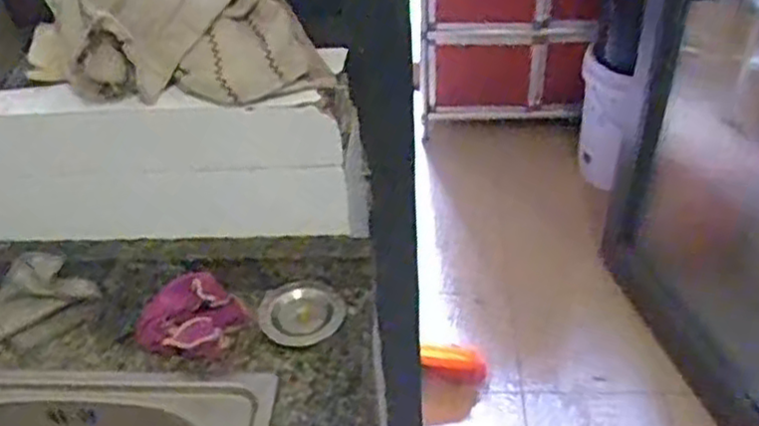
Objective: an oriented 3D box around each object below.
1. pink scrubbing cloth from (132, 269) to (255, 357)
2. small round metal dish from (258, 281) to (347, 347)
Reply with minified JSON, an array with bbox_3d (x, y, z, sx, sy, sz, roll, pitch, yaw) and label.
[{"bbox_3d":[-0.181,0.098,0.699,0.095,0.036,0.082,12,43,18],"label":"pink scrubbing cloth"},{"bbox_3d":[-0.078,0.101,0.735,0.083,0.021,0.066,-10,40,-6],"label":"small round metal dish"}]

